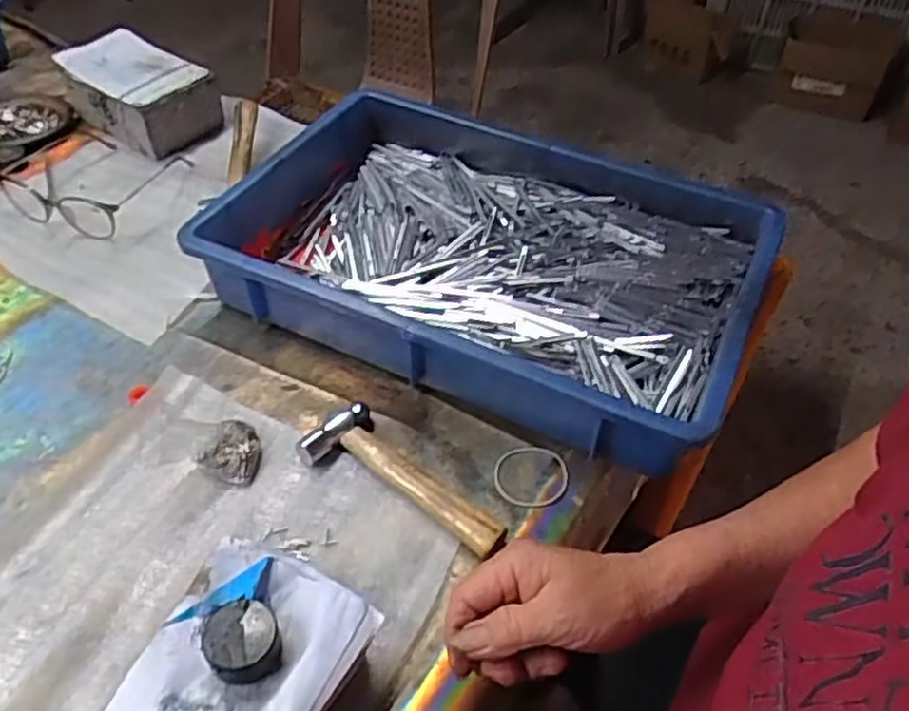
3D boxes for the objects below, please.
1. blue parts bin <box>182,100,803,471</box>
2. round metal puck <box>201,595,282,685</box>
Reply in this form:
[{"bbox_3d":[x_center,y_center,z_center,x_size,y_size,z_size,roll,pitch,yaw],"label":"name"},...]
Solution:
[{"bbox_3d":[0.030,-0.079,0.636,0.420,0.091,0.272,21,49,17],"label":"blue parts bin"},{"bbox_3d":[-0.114,0.152,0.395,0.037,0.020,0.039,1,46,-1],"label":"round metal puck"}]

